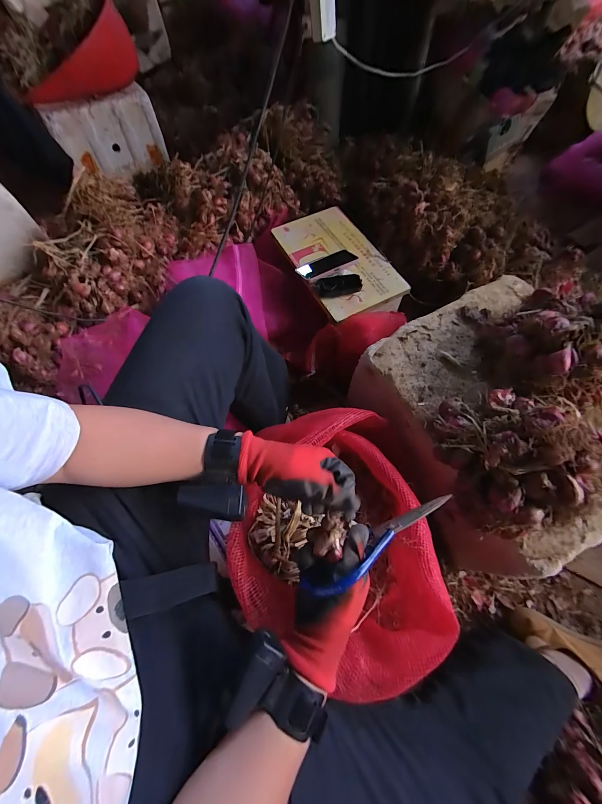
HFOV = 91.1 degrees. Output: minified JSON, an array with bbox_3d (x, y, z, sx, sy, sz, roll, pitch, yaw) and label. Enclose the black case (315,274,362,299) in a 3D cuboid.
[{"bbox_3d":[0.097,-0.302,0.769,0.115,0.031,0.054,-8,65,-4],"label":"black case"}]

